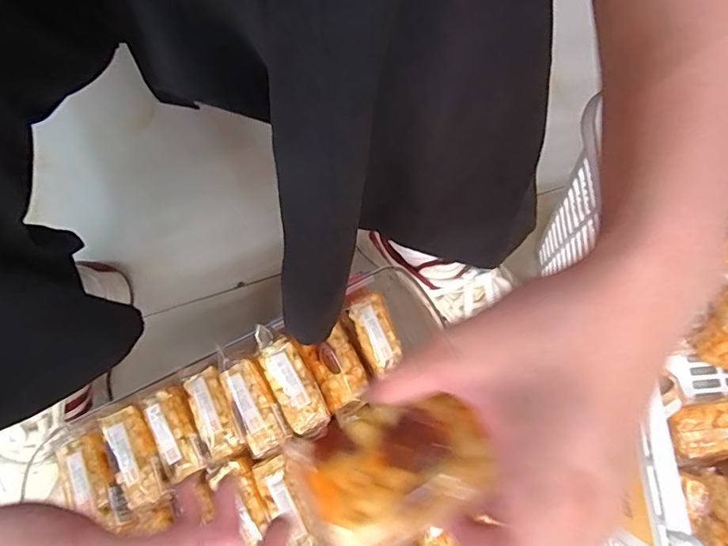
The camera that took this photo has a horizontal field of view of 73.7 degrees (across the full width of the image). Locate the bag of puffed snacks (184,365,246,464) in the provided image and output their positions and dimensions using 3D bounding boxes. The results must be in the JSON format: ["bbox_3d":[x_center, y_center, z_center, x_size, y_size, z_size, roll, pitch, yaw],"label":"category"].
[{"bbox_3d":[-0.126,0.118,0.405,0.031,0.012,0.074,-29,77,-7],"label":"bag of puffed snacks"}]

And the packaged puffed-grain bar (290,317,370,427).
[{"bbox_3d":[-0.023,0.084,0.416,0.044,0.021,0.074,-28,77,-6],"label":"packaged puffed-grain bar"}]

